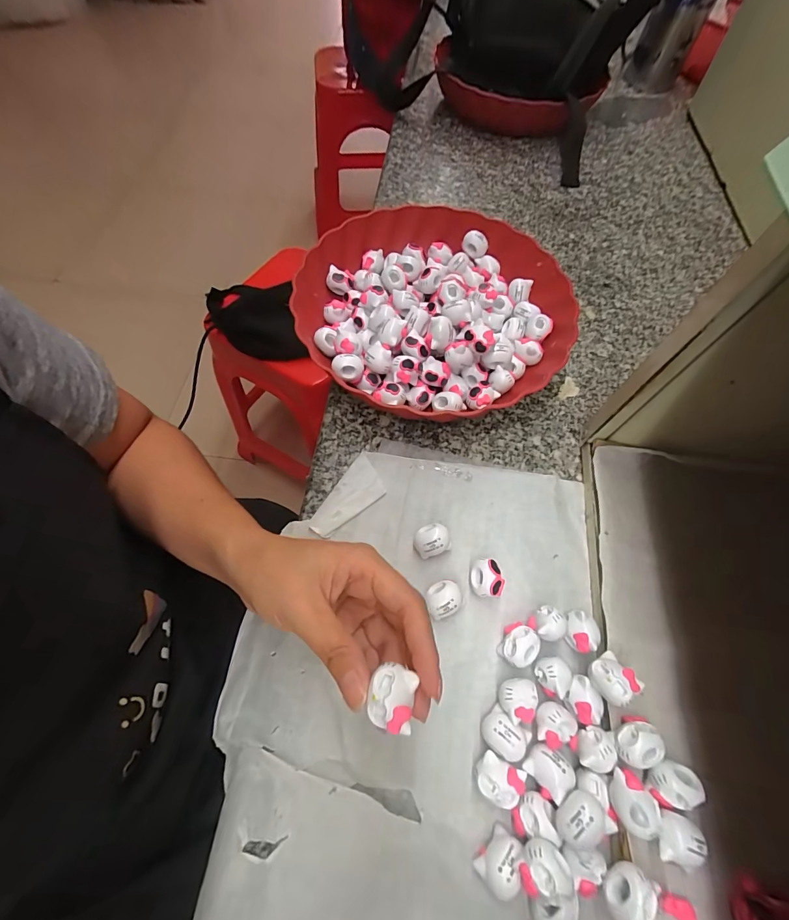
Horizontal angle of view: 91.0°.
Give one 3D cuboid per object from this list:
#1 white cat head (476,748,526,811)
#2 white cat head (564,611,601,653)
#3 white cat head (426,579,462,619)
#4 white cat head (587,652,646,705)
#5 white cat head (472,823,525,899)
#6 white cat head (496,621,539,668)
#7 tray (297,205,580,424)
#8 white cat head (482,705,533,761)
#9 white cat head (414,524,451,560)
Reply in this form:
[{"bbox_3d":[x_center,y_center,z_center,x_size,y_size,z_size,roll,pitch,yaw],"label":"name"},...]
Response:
[{"bbox_3d":[0.058,0.180,0.219,0.025,0.017,0.020,27,66,11],"label":"white cat head"},{"bbox_3d":[0.122,0.113,0.255,0.019,0.018,0.023,8,64,2],"label":"white cat head"},{"bbox_3d":[0.033,0.094,0.260,0.023,0.019,0.022,1,64,-2],"label":"white cat head"},{"bbox_3d":[0.129,0.130,0.231,0.022,0.016,0.023,-28,68,-14],"label":"white cat head"},{"bbox_3d":[0.057,0.211,0.203,0.025,0.018,0.019,-40,72,-19],"label":"white cat head"},{"bbox_3d":[0.080,0.120,0.250,0.021,0.018,0.025,24,66,9],"label":"white cat head"},{"bbox_3d":[0.035,-0.137,0.365,0.247,0.059,0.242,-31,69,-16],"label":"tray"},{"bbox_3d":[0.064,0.161,0.228,0.025,0.019,0.022,34,68,14],"label":"white cat head"},{"bbox_3d":[0.027,0.059,0.278,0.025,0.020,0.022,-6,64,-5],"label":"white cat head"}]

